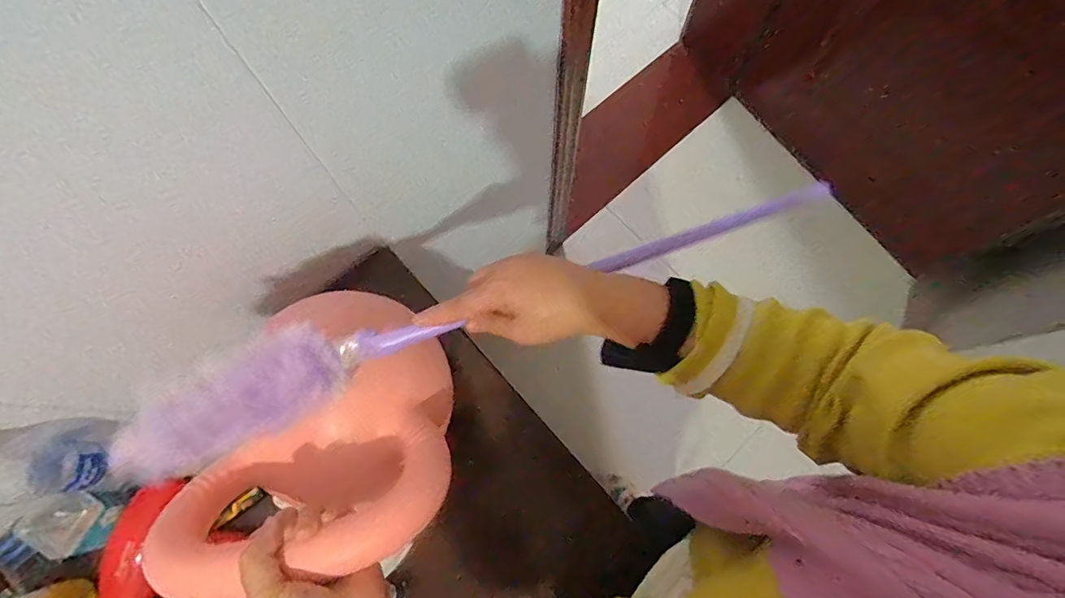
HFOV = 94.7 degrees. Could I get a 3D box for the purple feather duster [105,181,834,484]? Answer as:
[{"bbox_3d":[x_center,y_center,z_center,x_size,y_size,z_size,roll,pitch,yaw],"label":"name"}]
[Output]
[{"bbox_3d":[-0.003,-0.010,0.459,0.674,0.048,0.075,-21,74,-17],"label":"purple feather duster"}]

